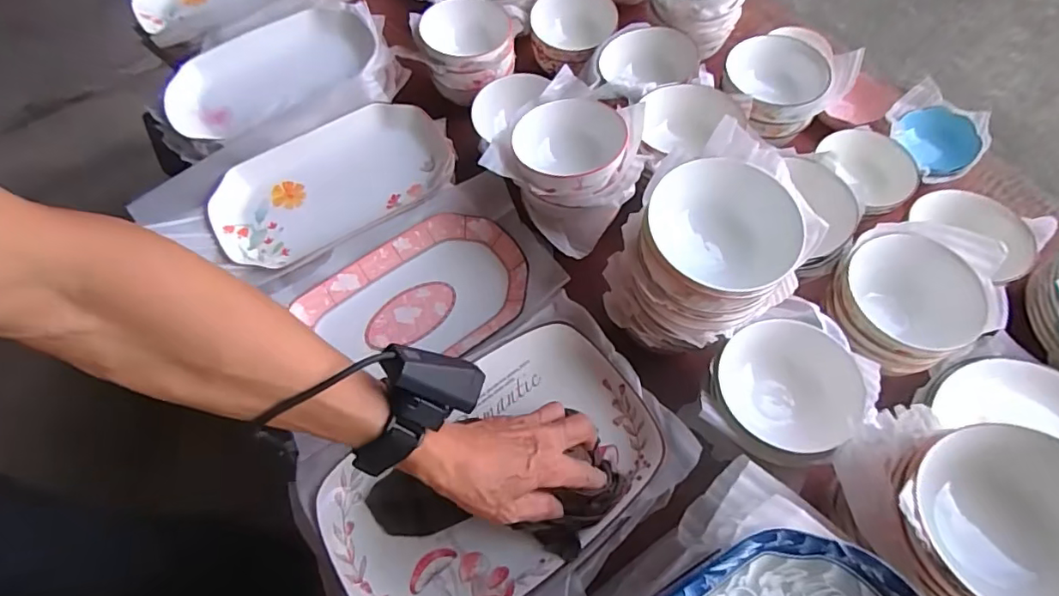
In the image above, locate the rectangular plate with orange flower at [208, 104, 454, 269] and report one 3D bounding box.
[{"bbox_3d":[-0.248,-0.143,0.682,0.301,0.041,0.170,-28,65,-11],"label":"rectangular plate with orange flower"}]

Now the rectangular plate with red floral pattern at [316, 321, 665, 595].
[{"bbox_3d":[-0.033,0.166,0.498,0.303,0.040,0.186,-36,67,-14],"label":"rectangular plate with red floral pattern"}]

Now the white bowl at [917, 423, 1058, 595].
[{"bbox_3d":[0.328,0.152,0.359,0.111,0.053,0.123,1,63,3],"label":"white bowl"}]

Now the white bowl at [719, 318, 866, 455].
[{"bbox_3d":[0.237,0.083,0.497,0.117,0.057,0.121,-1,63,3],"label":"white bowl"}]

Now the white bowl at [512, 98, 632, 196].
[{"bbox_3d":[0.047,-0.162,0.616,0.123,0.068,0.132,-1,63,3],"label":"white bowl"}]

